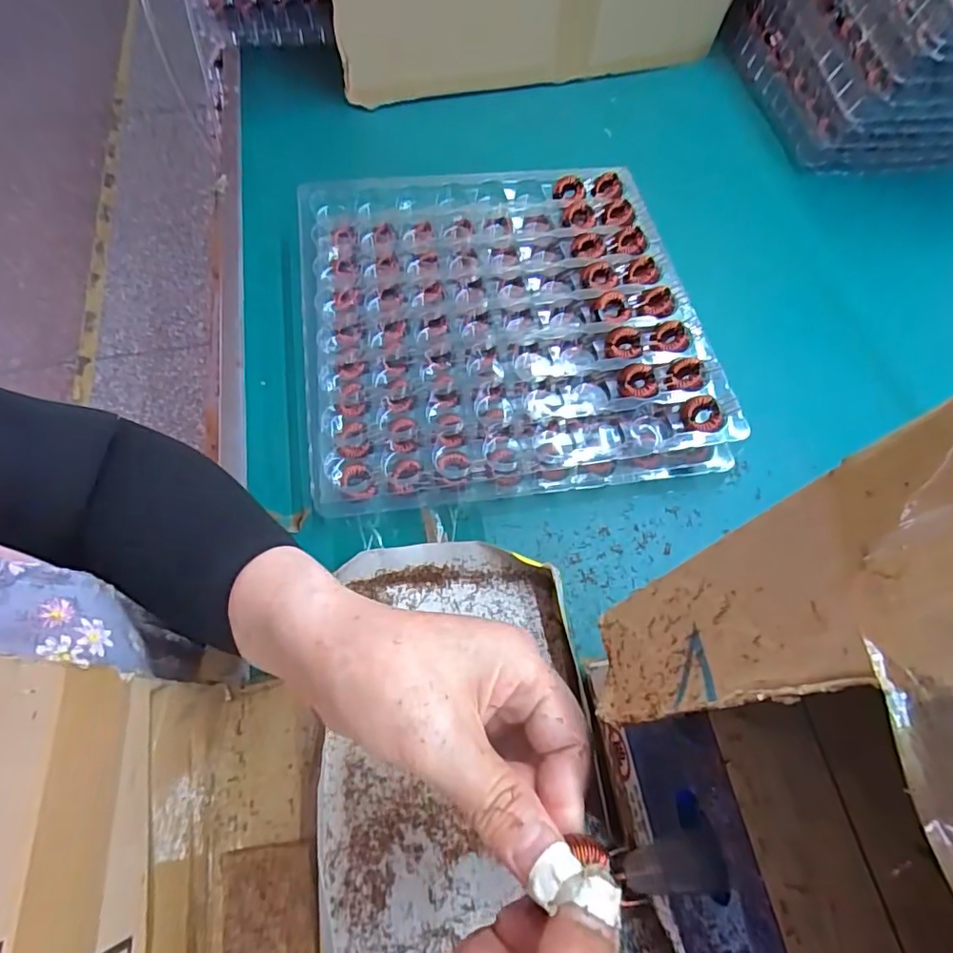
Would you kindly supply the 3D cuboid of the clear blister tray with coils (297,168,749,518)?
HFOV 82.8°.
[{"bbox_3d":[0.014,-0.125,0.418,0.279,0.046,0.283,-8,64,-4],"label":"clear blister tray with coils"}]

